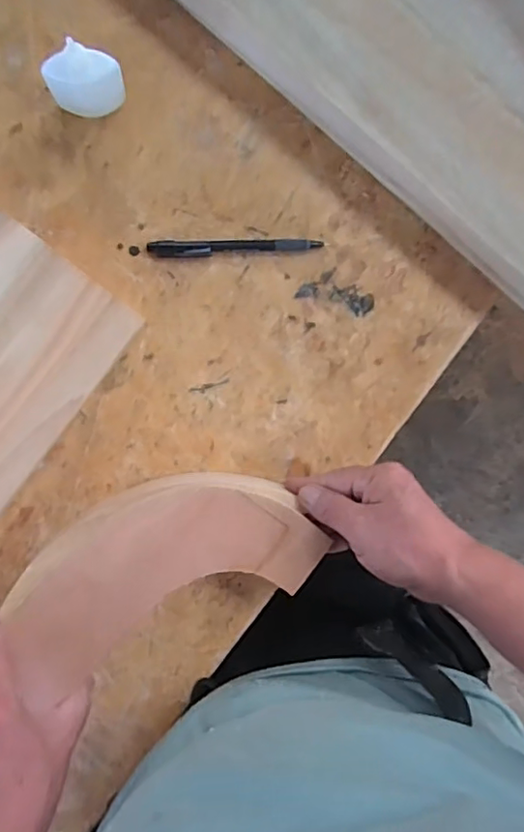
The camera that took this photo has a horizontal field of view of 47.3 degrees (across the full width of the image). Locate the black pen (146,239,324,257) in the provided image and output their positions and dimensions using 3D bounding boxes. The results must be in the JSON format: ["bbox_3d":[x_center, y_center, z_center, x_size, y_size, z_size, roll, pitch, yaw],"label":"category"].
[{"bbox_3d":[-0.020,-0.133,0.473,0.136,0.006,0.012,-3,97,-7],"label":"black pen"}]

